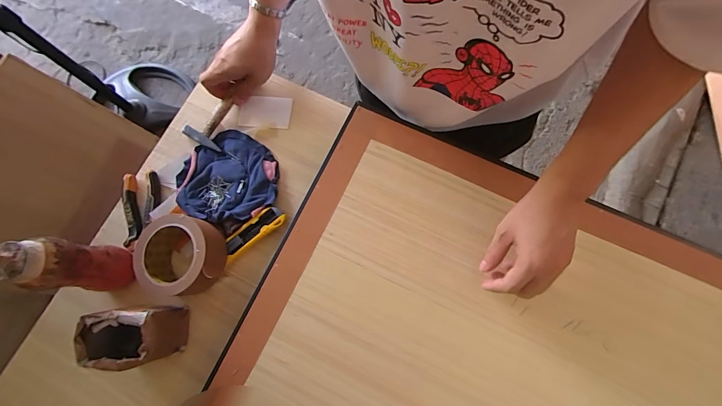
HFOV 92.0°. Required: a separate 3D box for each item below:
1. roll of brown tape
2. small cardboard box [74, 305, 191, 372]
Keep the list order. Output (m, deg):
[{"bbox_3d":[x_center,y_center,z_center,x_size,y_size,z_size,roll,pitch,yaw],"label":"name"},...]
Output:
[{"bbox_3d":[-0.246,0.071,0.471,0.110,0.055,0.100,0,77,0],"label":"roll of brown tape"},{"bbox_3d":[-0.285,0.169,0.443,0.096,0.086,0.070,-5,77,-1],"label":"small cardboard box"}]

